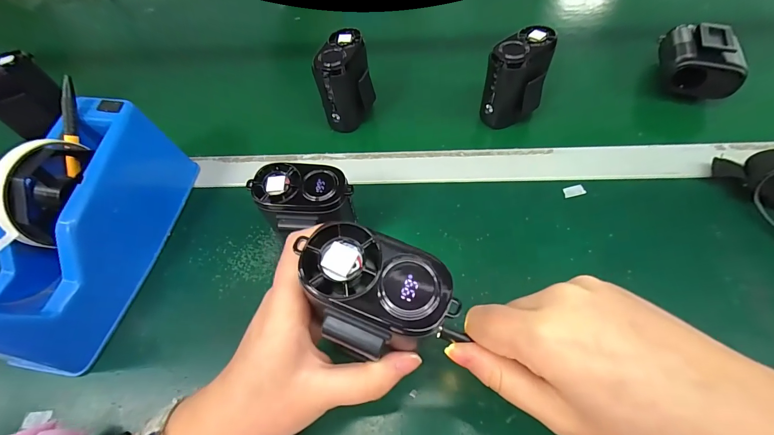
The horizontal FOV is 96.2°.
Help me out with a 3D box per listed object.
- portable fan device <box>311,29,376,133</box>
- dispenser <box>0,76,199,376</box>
[{"bbox_3d":[-0.041,-0.140,0.368,0.039,0.083,0.060,15,62,14],"label":"portable fan device"},{"bbox_3d":[-0.243,0.005,0.275,0.068,0.109,0.196,9,60,10],"label":"dispenser"}]

